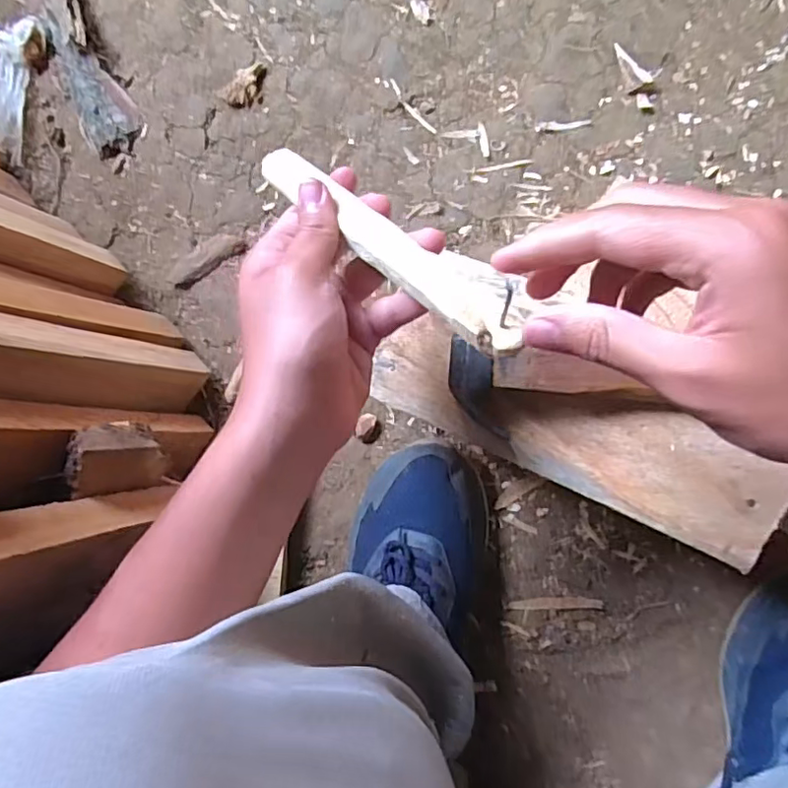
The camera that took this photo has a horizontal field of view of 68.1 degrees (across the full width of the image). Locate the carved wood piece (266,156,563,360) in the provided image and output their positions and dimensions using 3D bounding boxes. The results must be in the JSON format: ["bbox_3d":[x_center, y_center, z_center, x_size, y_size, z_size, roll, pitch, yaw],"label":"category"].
[{"bbox_3d":[-0.004,-0.076,0.282,0.175,0.015,0.030,40,96,25],"label":"carved wood piece"}]

